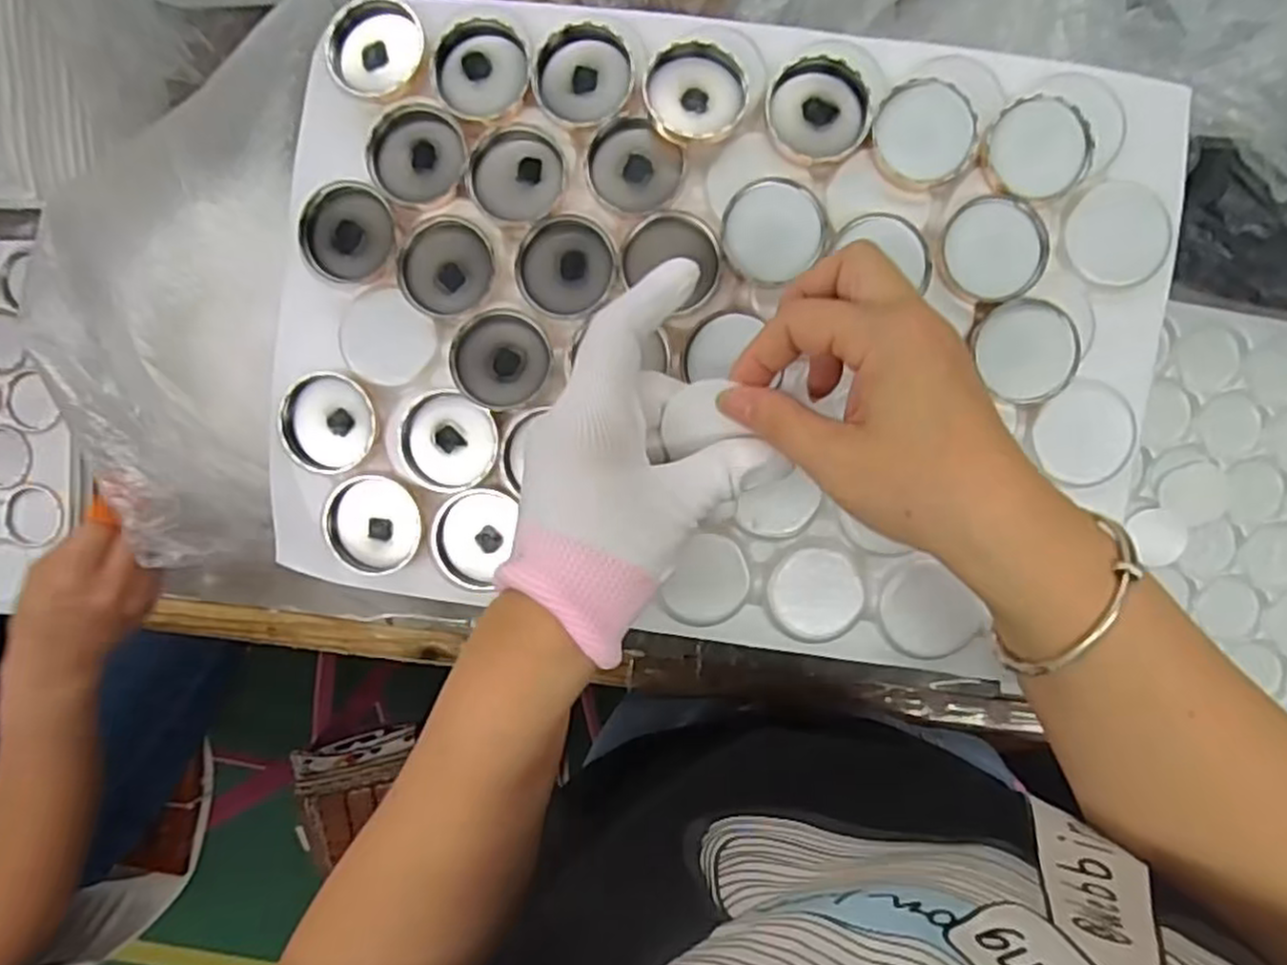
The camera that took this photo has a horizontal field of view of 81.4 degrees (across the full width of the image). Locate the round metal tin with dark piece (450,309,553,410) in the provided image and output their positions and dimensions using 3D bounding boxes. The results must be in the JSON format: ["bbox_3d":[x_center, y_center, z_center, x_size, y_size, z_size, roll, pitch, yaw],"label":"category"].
[{"bbox_3d":[-0.068,-0.059,0.360,0.045,0.012,0.046,0,94,3],"label":"round metal tin with dark piece"}]

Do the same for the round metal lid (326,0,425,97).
[{"bbox_3d":[-0.129,-0.211,0.368,0.046,0.017,0.044,0,94,3],"label":"round metal lid"}]

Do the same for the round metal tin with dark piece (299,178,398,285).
[{"bbox_3d":[-0.144,-0.123,0.366,0.046,0.012,0.046,0,94,3],"label":"round metal tin with dark piece"}]

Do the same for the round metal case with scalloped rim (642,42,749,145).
[{"bbox_3d":[0.025,-0.180,0.348,0.046,0.014,0.043,0,94,3],"label":"round metal case with scalloped rim"}]

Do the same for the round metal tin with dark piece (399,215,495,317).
[{"bbox_3d":[-0.095,-0.105,0.363,0.044,0.008,0.044,0,94,3],"label":"round metal tin with dark piece"}]

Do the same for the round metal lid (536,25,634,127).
[{"bbox_3d":[-0.028,-0.192,0.353,0.044,0.014,0.040,0,94,3],"label":"round metal lid"}]

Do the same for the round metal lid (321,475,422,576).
[{"bbox_3d":[-0.136,0.022,0.376,0.050,0.007,0.047,3,94,3],"label":"round metal lid"}]

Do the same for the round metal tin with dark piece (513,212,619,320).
[{"bbox_3d":[-0.036,-0.102,0.357,0.047,0.008,0.045,0,94,3],"label":"round metal tin with dark piece"}]

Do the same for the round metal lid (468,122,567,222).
[{"bbox_3d":[-0.060,-0.148,0.357,0.044,0.010,0.043,0,94,3],"label":"round metal lid"}]

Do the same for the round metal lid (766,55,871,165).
[{"bbox_3d":[0.081,-0.172,0.347,0.047,0.011,0.042,35,95,1],"label":"round metal lid"}]

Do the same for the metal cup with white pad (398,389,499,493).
[{"bbox_3d":[-0.096,-0.020,0.367,0.048,0.007,0.047,0,94,3],"label":"metal cup with white pad"}]

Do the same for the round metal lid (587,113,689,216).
[{"bbox_3d":[-0.004,-0.148,0.356,0.046,0.014,0.041,39,95,0],"label":"round metal lid"}]

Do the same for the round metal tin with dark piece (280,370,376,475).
[{"bbox_3d":[-0.157,-0.029,0.372,0.048,0.009,0.049,0,94,3],"label":"round metal tin with dark piece"}]

